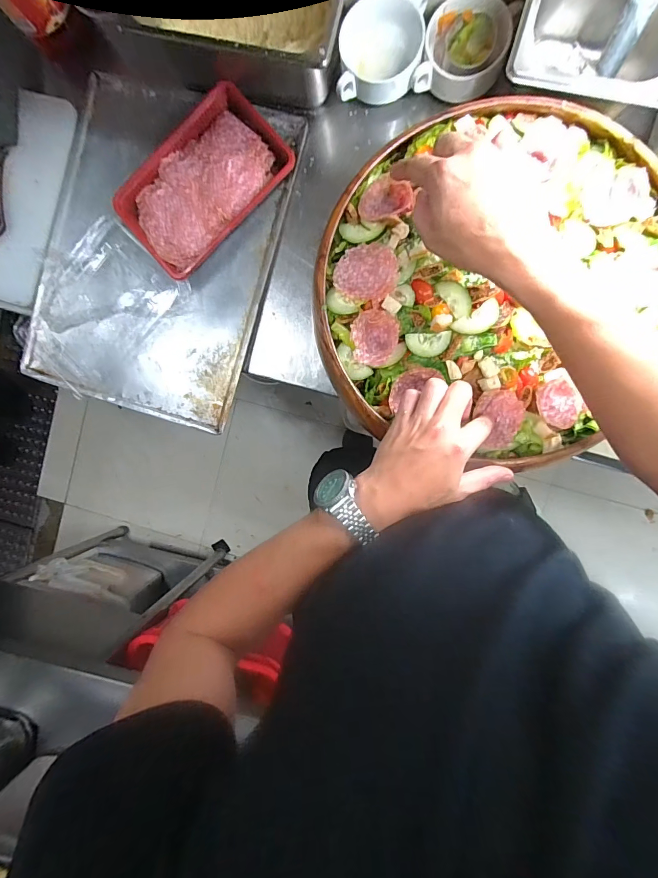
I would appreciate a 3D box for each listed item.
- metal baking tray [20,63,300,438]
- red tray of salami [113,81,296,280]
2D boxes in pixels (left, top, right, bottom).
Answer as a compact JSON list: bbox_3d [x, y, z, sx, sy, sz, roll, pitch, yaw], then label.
[{"bbox_3d":[-0.251,-0.268,0.548,0.335,0.028,0.450,17,94,5],"label":"metal baking tray"},{"bbox_3d":[-0.178,-0.354,0.517,0.229,0.034,0.150,-41,88,6],"label":"red tray of salami"}]

